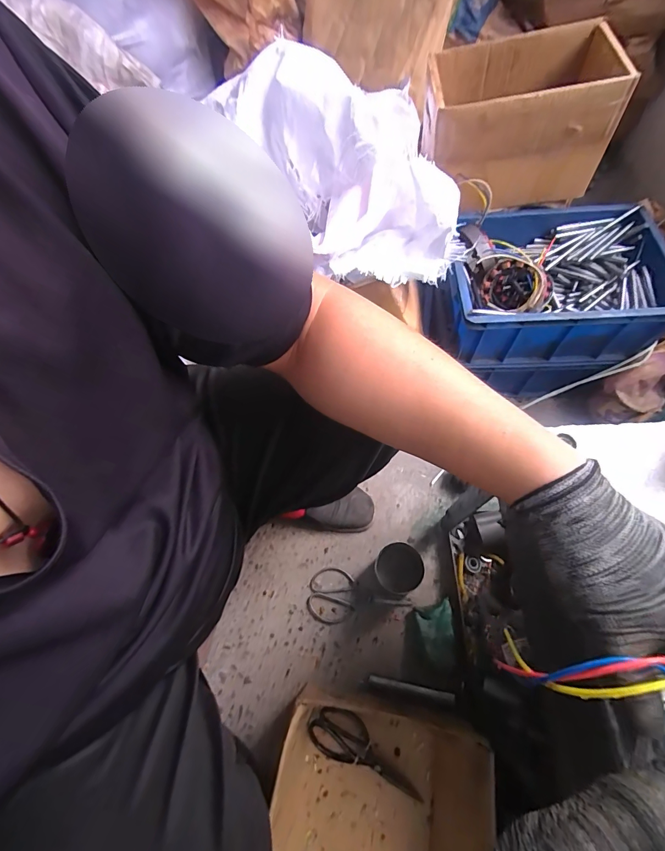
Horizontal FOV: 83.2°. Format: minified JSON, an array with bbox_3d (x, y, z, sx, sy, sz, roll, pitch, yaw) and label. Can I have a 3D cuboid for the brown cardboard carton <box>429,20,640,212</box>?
[{"bbox_3d":[0.345,-0.586,0.740,0.319,0.206,0.216,-4,64,1],"label":"brown cardboard carton"}]

